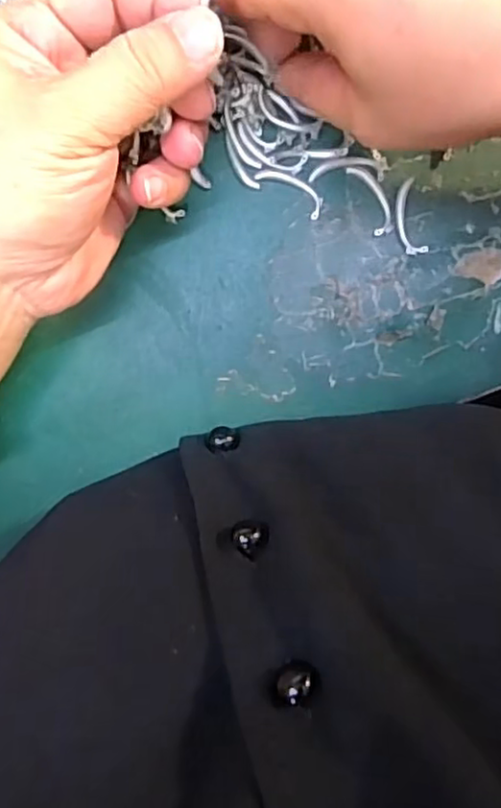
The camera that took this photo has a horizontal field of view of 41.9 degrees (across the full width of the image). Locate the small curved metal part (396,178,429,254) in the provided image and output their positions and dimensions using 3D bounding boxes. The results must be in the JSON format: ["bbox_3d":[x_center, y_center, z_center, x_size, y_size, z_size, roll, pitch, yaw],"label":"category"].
[{"bbox_3d":[0.062,-0.073,0.258,0.010,0.004,0.029,-16,94,1],"label":"small curved metal part"}]

